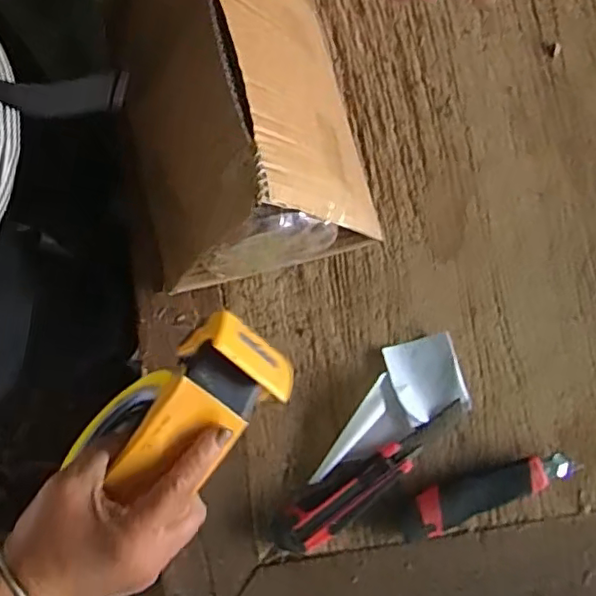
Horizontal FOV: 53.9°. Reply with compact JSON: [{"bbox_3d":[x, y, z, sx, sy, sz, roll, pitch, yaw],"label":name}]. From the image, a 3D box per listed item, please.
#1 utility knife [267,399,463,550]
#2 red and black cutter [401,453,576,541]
[{"bbox_3d":[0.067,0.161,0.535,0.202,0.017,0.041,-36,81,-5],"label":"utility knife"},{"bbox_3d":[0.171,0.176,0.536,0.161,0.016,0.037,-22,80,-3],"label":"red and black cutter"}]

